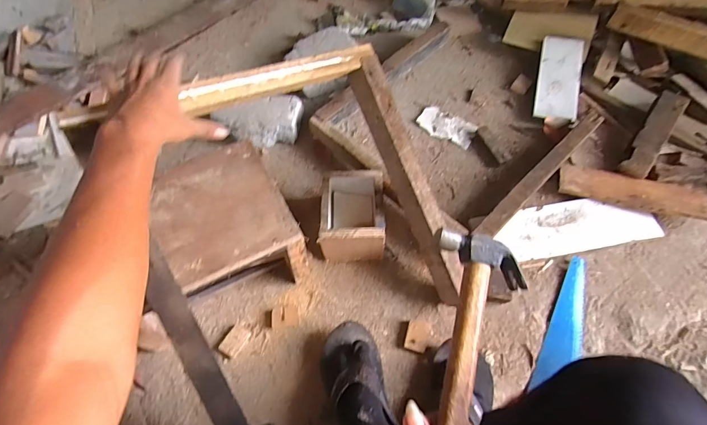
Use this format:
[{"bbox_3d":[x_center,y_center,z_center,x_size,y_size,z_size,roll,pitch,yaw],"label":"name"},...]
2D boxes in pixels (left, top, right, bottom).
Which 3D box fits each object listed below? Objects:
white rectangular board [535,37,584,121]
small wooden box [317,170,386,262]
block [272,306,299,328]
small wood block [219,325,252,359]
[{"bbox_3d":[0.550,-0.358,1.022,0.106,0.020,0.257,11,74,12],"label":"white rectangular board"},{"bbox_3d":[-0.002,0.007,0.809,0.123,0.111,0.172,0,63,-1],"label":"small wooden box"},{"bbox_3d":[-0.135,0.205,0.760,0.052,0.010,0.041,-5,63,-4],"label":"block"},{"bbox_3d":[-0.227,0.246,0.736,0.039,0.012,0.055,26,65,12],"label":"small wood block"}]

